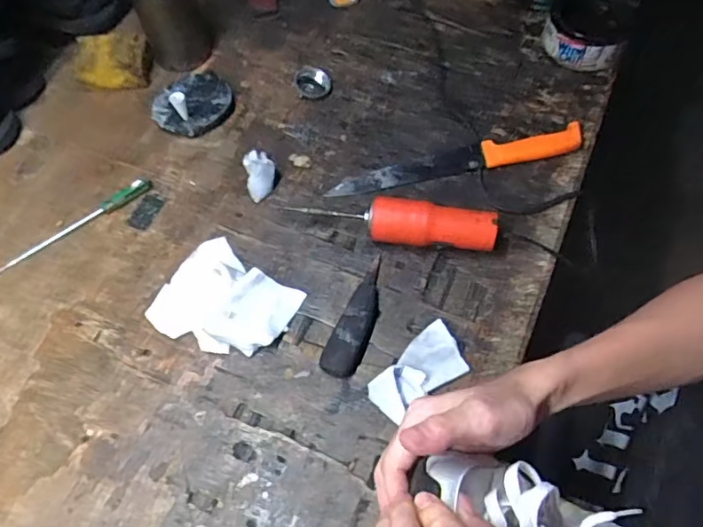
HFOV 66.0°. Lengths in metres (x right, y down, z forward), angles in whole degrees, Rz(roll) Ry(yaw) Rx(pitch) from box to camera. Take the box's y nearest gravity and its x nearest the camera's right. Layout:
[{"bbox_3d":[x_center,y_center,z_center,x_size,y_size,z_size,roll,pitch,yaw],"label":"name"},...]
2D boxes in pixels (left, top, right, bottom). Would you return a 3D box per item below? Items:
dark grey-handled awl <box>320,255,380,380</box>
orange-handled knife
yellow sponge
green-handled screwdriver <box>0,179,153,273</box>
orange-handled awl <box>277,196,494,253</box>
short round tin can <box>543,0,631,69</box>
[{"bbox_3d":[0.008,0.049,0.522,0.033,0.021,0.125,18,63,12],"label":"dark grey-handled awl"},{"bbox_3d":[0.118,-0.117,0.611,0.285,0.017,0.032,-12,61,-4],"label":"orange-handled knife"},{"bbox_3d":[-0.302,-0.261,0.688,0.091,0.033,0.055,-3,61,1],"label":"yellow sponge"},{"bbox_3d":[-0.300,-0.041,0.587,0.183,0.014,0.014,-36,65,-16],"label":"green-handled screwdriver"},{"bbox_3d":[0.046,-0.041,0.555,0.199,0.044,0.045,7,61,7],"label":"orange-handled awl"},{"bbox_3d":[0.301,-0.302,0.689,0.103,0.047,0.113,18,63,12],"label":"short round tin can"}]

